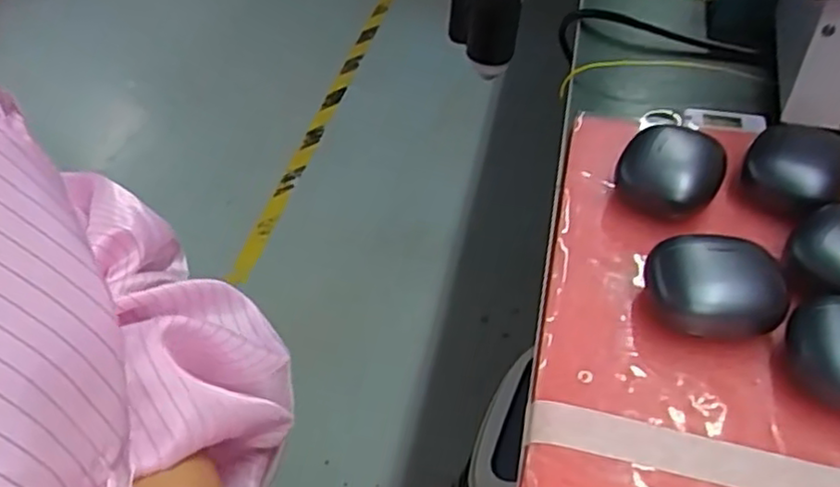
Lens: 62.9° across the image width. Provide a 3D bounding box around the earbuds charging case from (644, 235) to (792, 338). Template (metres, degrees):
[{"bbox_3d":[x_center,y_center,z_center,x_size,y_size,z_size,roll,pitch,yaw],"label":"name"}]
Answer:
[{"bbox_3d":[0.130,0.021,0.302,0.054,0.030,0.038,2,45,8],"label":"earbuds charging case"}]

